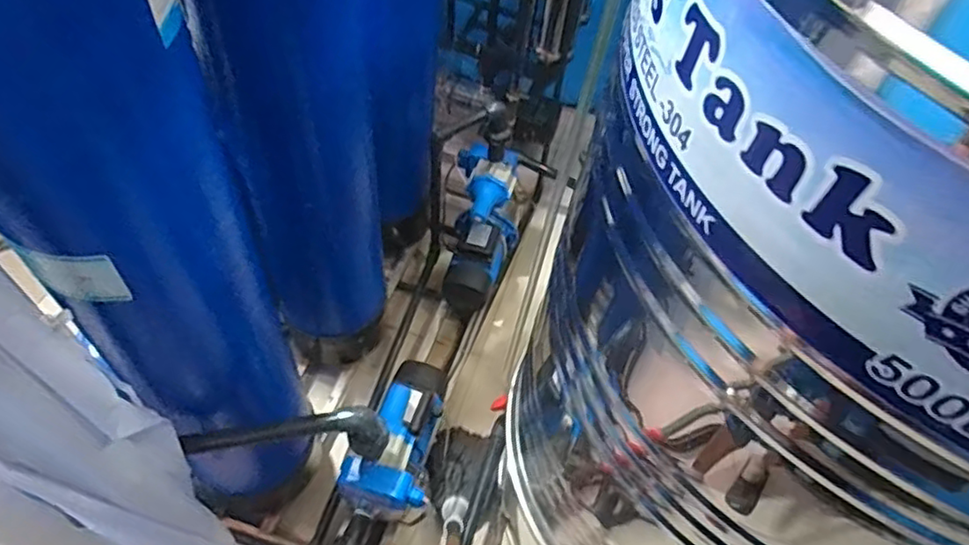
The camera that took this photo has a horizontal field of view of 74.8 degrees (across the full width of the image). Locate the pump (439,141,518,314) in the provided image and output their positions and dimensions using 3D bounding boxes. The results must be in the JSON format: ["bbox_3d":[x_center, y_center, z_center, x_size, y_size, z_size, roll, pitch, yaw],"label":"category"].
[{"bbox_3d":[-0.008,-0.102,1.704,0.179,0.361,0.355,11,57,2],"label":"pump"}]

